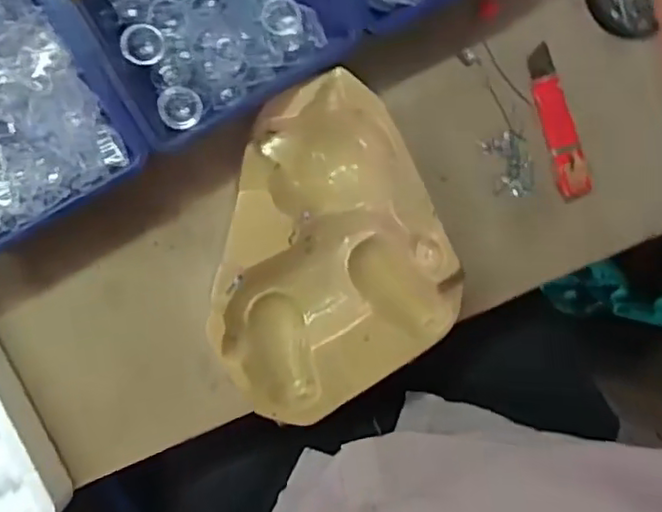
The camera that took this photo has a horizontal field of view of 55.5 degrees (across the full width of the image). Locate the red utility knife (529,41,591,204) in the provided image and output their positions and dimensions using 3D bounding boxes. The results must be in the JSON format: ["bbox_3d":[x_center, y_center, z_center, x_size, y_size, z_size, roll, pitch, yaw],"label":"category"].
[{"bbox_3d":[0.159,-0.093,0.437,0.022,0.011,0.106,-14,94,-6],"label":"red utility knife"}]

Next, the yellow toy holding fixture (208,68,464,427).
[{"bbox_3d":[-0.012,-0.001,0.401,0.157,0.051,0.184,-28,96,-5],"label":"yellow toy holding fixture"}]

